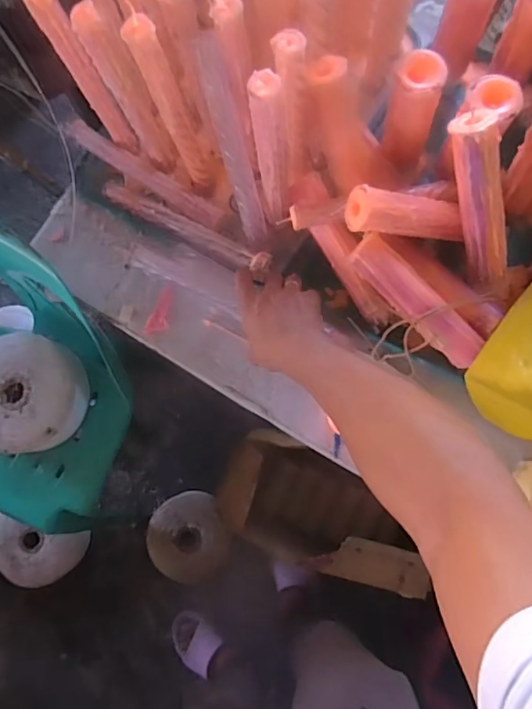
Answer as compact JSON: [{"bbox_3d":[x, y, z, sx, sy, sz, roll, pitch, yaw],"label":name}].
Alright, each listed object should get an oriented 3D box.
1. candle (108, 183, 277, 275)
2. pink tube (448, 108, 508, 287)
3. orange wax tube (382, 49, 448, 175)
[{"bbox_3d":[-0.109,-0.168,0.708,0.257,0.020,0.030,29,85,13],"label":"candle"},{"bbox_3d":[0.245,-0.165,0.602,0.047,0.213,0.047,-25,37,0],"label":"pink tube"},{"bbox_3d":[0.176,-0.291,0.653,0.068,0.151,0.067,13,83,5],"label":"orange wax tube"}]

